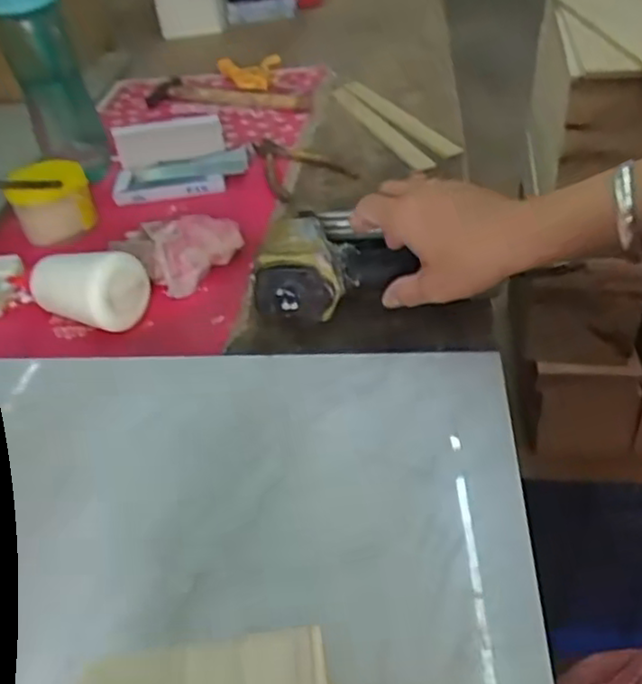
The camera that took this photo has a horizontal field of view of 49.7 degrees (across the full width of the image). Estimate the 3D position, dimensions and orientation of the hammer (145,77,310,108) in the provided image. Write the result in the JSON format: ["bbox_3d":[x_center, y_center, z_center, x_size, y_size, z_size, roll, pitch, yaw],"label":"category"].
[{"bbox_3d":[-0.141,-0.349,0.977,0.266,0.019,0.073,13,43,23],"label":"hammer"}]

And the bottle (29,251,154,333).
[{"bbox_3d":[-0.204,-0.051,0.593,0.099,0.055,0.057,12,43,23],"label":"bottle"}]

